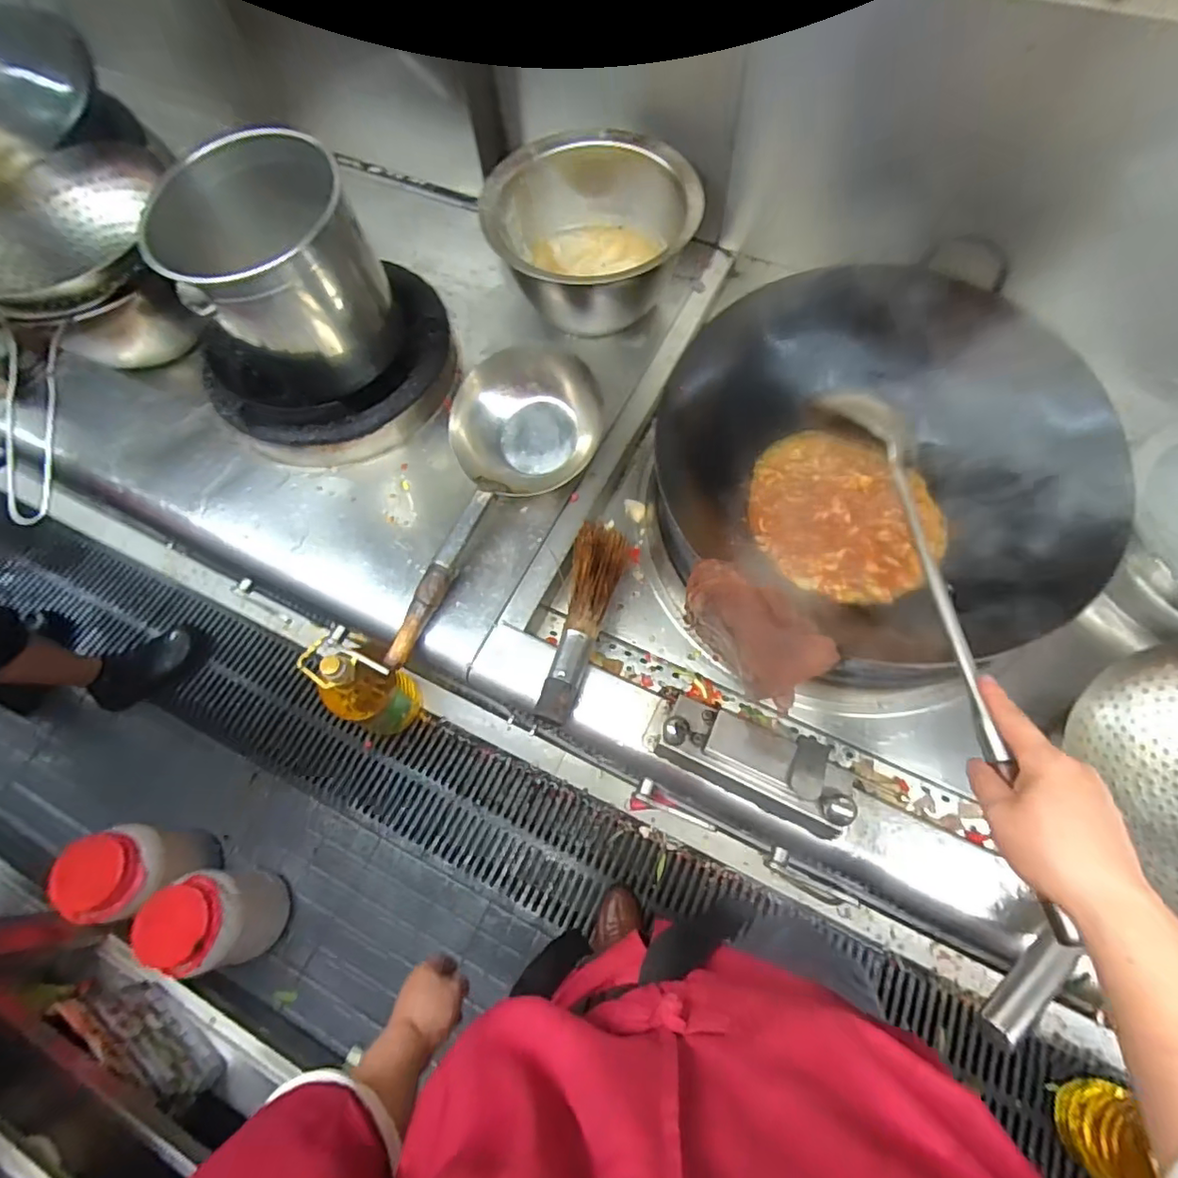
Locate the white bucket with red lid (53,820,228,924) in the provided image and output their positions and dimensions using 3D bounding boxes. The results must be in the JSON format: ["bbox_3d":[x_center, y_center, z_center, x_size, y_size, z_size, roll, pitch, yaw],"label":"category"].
[{"bbox_3d":[-0.896,0.567,1.171,0.168,0.253,0.143,-36,69,-13],"label":"white bucket with red lid"}]

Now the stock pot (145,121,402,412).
[{"bbox_3d":[-0.403,-0.393,0.761,0.210,0.238,0.225,-1,66,2],"label":"stock pot"}]

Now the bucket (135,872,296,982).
[{"bbox_3d":[-0.733,0.659,1.166,0.154,0.267,0.173,-4,66,0],"label":"bucket"}]

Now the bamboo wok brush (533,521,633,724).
[{"bbox_3d":[-0.001,0.037,0.692,0.069,0.048,0.253,8,67,6],"label":"bamboo wok brush"}]

